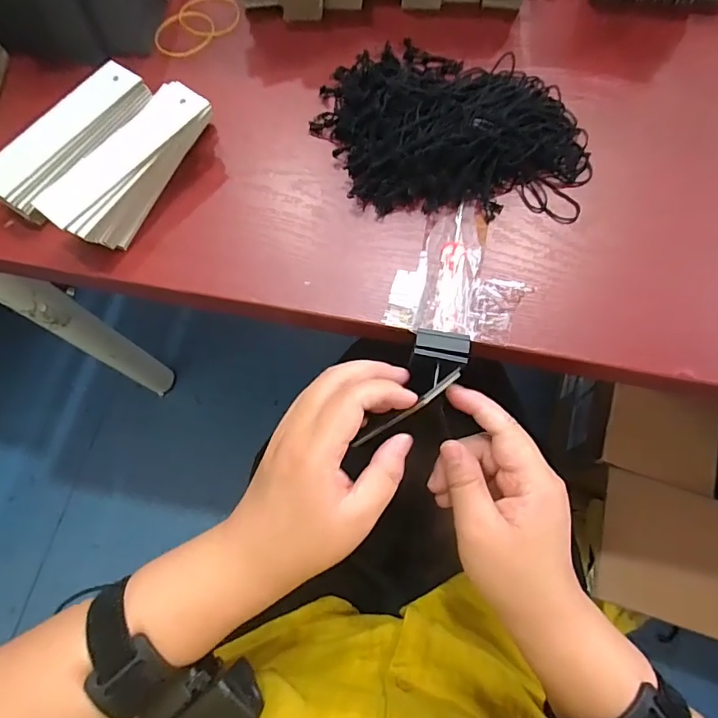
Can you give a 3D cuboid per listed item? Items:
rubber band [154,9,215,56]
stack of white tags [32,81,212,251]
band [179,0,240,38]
[{"bbox_3d":[-0.146,-0.269,0.394,0.045,0.004,0.055,12,71,6],"label":"rubber band"},{"bbox_3d":[-0.148,-0.129,0.320,0.030,0.043,0.127,29,73,11],"label":"stack of white tags"},{"bbox_3d":[-0.127,-0.293,0.401,0.050,0.004,0.049,-1,70,1],"label":"band"}]

